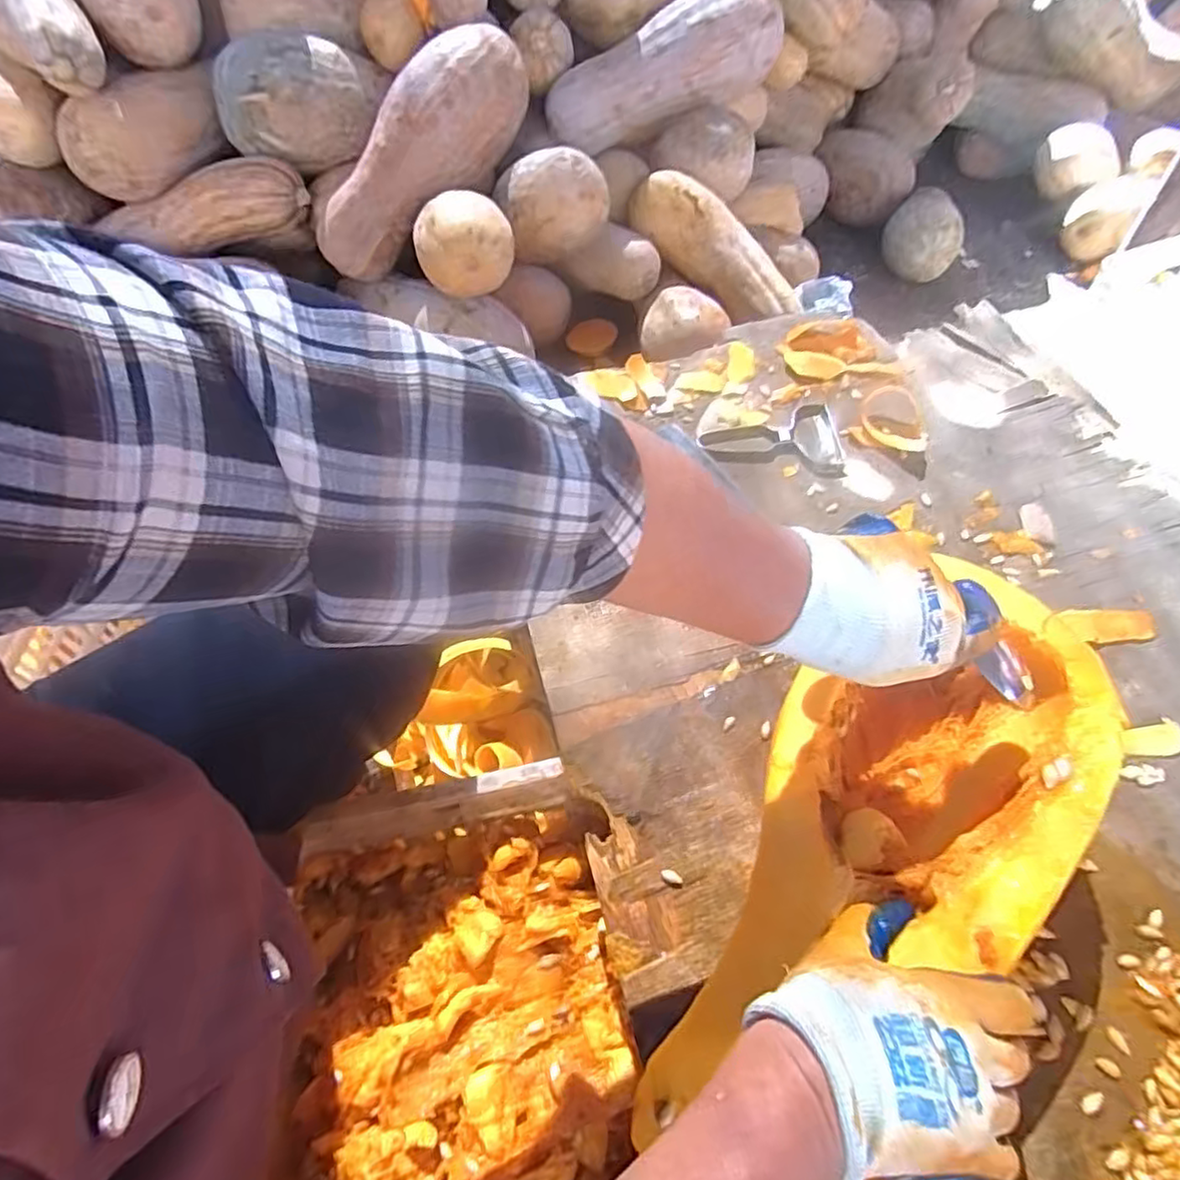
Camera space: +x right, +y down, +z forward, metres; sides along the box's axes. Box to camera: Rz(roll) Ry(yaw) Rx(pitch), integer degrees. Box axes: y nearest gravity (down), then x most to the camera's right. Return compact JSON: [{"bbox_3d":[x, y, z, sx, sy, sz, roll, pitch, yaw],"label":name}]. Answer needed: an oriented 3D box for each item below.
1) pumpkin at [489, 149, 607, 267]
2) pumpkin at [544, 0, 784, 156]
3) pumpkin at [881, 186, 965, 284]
[{"bbox_3d":[-0.064,-0.638,1.109,0.182,0.156,0.129,-5,55,-2],"label":"pumpkin"},{"bbox_3d":[0.141,-0.936,1.191,0.446,0.160,0.130,-26,58,-15],"label":"pumpkin"},{"bbox_3d":[0.696,-0.749,1.376,0.148,0.141,0.143,20,58,15],"label":"pumpkin"}]

